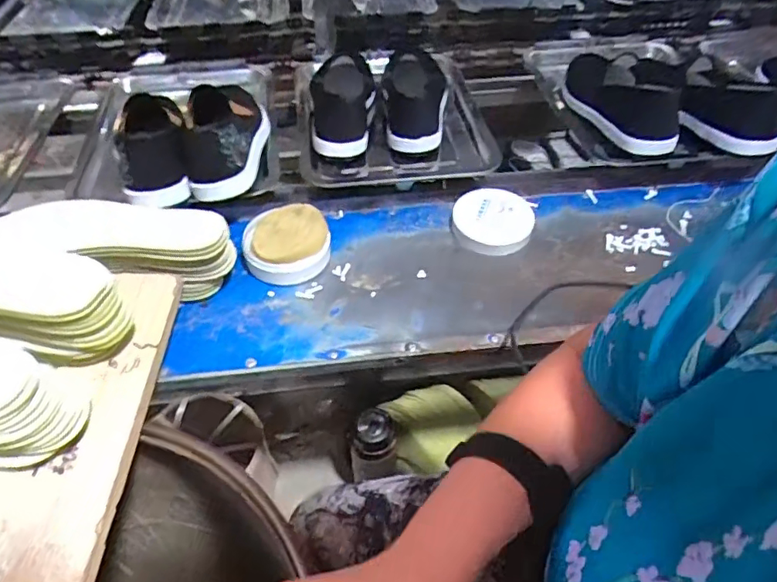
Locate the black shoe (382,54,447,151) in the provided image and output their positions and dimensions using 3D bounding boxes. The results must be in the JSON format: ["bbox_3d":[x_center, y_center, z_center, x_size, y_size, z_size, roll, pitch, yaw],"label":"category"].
[{"bbox_3d":[0.040,-0.297,0.834,0.097,0.087,0.270,3,46,4],"label":"black shoe"}]

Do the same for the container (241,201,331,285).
[{"bbox_3d":[-0.125,-0.062,0.665,0.103,0.055,0.101,0,46,0],"label":"container"}]

